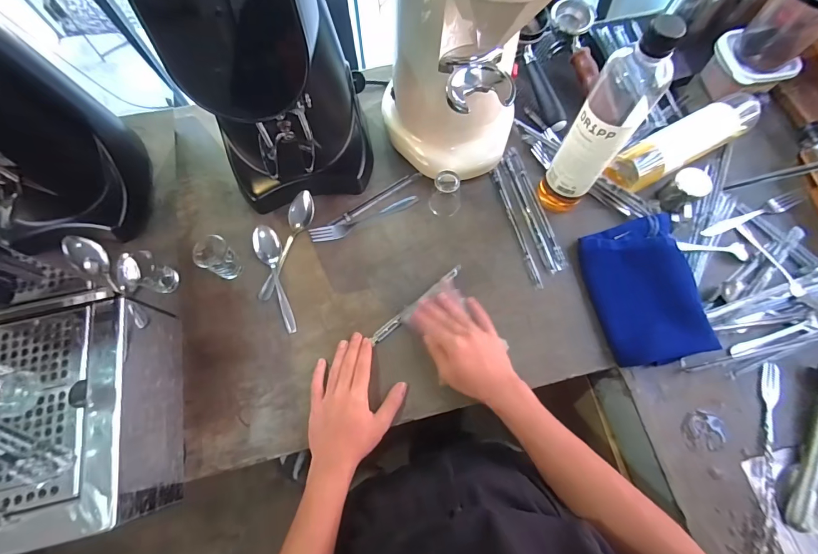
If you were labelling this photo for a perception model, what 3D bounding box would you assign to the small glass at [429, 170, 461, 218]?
[{"bbox_3d":[0.056,-0.125,0.561,0.044,0.050,0.045,8,72,4],"label":"small glass"}]

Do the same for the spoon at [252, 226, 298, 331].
[{"bbox_3d":[-0.194,0.003,0.540,0.035,0.026,0.158,-15,72,-3],"label":"spoon"}]

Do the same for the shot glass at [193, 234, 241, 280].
[{"bbox_3d":[-0.270,-0.028,0.534,0.049,0.060,0.045,-1,72,2],"label":"shot glass"}]

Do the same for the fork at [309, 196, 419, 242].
[{"bbox_3d":[-0.065,-0.088,0.571,0.170,0.016,0.023,-21,72,-5],"label":"fork"}]

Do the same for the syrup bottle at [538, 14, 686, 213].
[{"bbox_3d":[0.227,-0.169,0.457,0.065,0.275,0.058,32,75,12],"label":"syrup bottle"}]

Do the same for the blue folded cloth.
[{"bbox_3d":[0.318,0.015,0.514,0.122,0.044,0.193,-11,72,-2],"label":"blue folded cloth"}]

